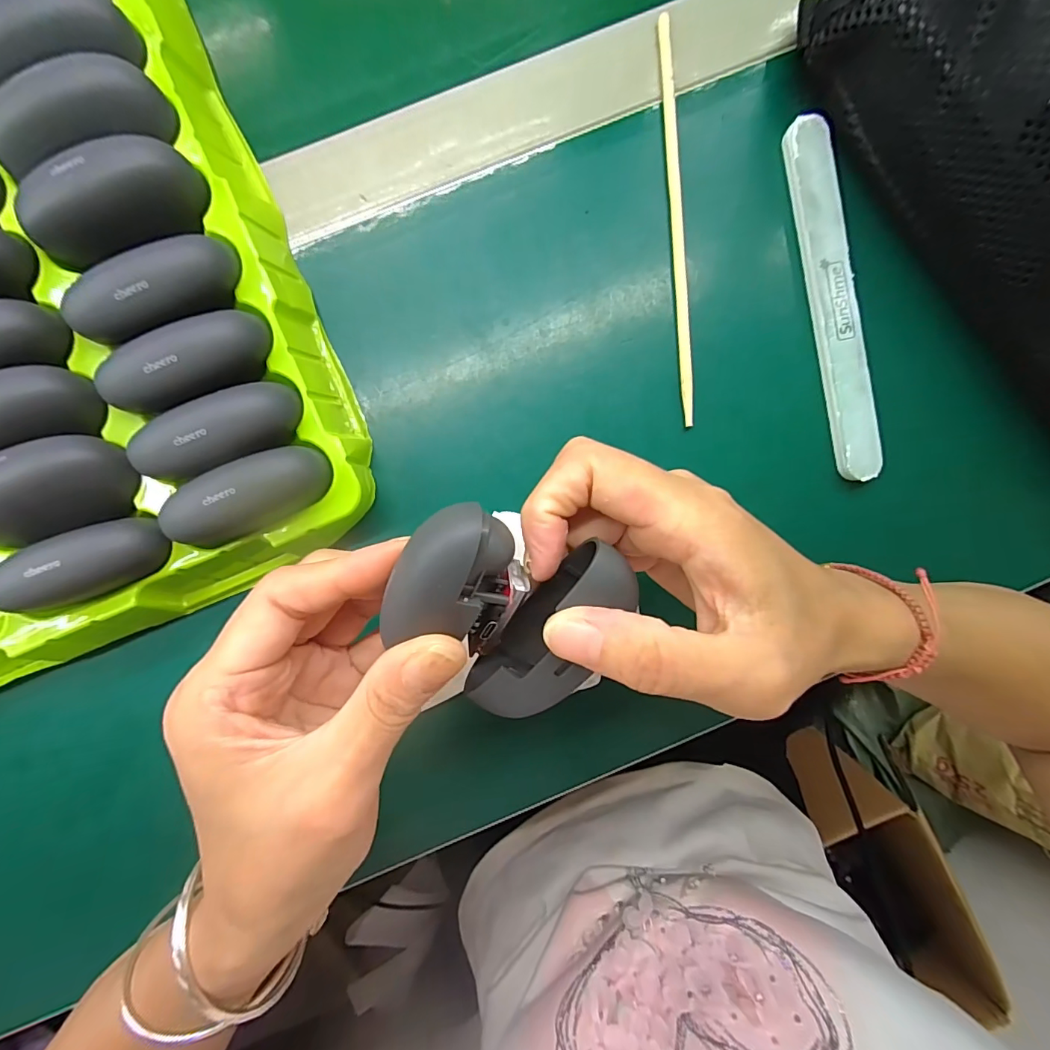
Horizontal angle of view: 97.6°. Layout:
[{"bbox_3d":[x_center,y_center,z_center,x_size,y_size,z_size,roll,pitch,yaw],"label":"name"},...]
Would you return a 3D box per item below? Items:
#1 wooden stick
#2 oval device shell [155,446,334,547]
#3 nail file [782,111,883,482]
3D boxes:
[{"bbox_3d":[0.075,-0.144,0.223,0.006,0.004,0.187,-5,93,-2],"label":"wooden stick"},{"bbox_3d":[-0.112,-0.010,0.182,0.064,0.019,0.026,-25,94,-1],"label":"oval device shell"},{"bbox_3d":[0.152,-0.109,0.226,0.021,0.006,0.172,-12,94,7],"label":"nail file"}]

